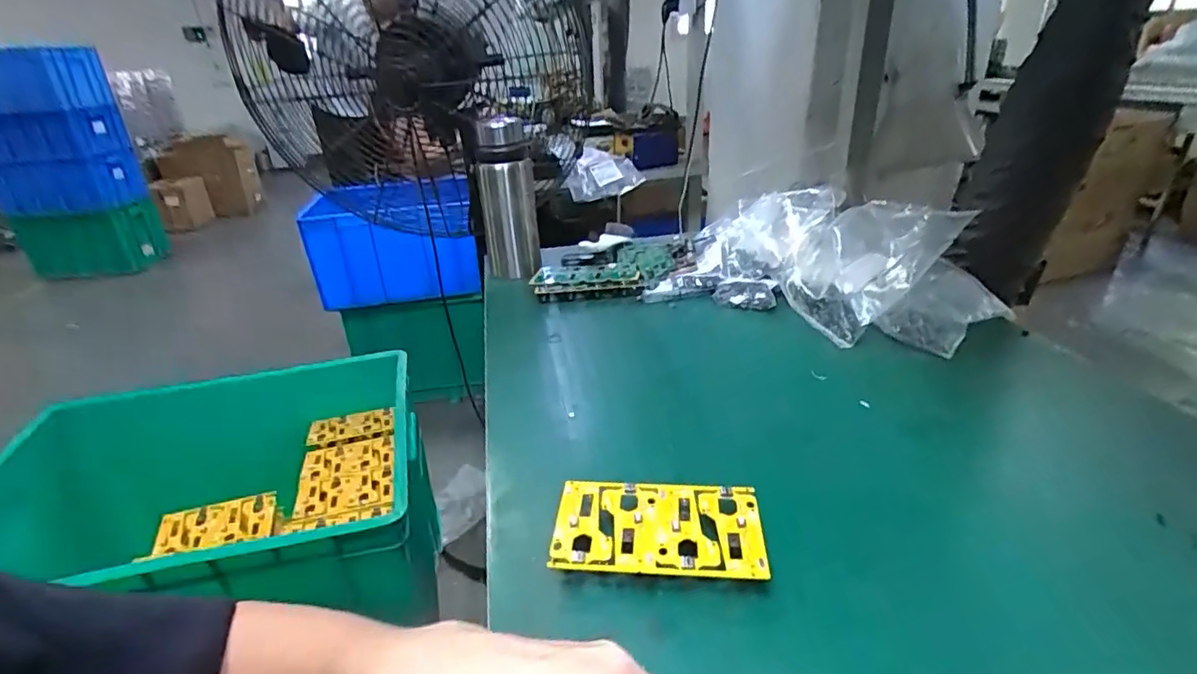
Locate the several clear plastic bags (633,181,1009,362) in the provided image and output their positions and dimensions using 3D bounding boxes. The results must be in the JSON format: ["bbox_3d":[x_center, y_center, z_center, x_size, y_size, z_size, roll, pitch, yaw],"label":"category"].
[{"bbox_3d":[0.285,-0.108,0.734,0.397,0.115,0.255,18,35,34],"label":"several clear plastic bags"}]

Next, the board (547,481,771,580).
[{"bbox_3d":[0.041,0.137,0.395,0.138,0.025,0.075,0,28,6],"label":"board"}]

